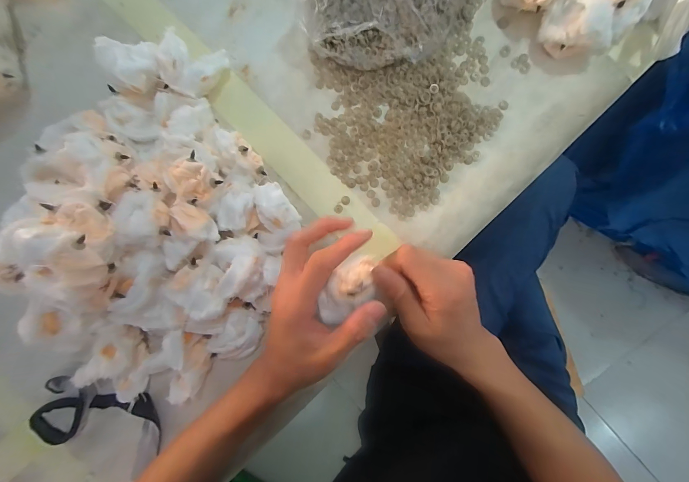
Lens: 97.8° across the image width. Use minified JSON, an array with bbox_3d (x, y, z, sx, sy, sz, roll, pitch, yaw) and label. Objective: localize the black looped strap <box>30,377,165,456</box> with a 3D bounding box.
[{"bbox_3d":[-0.284,0.196,0.344,0.147,0.024,0.078,-1,93,6],"label":"black looped strap"}]

